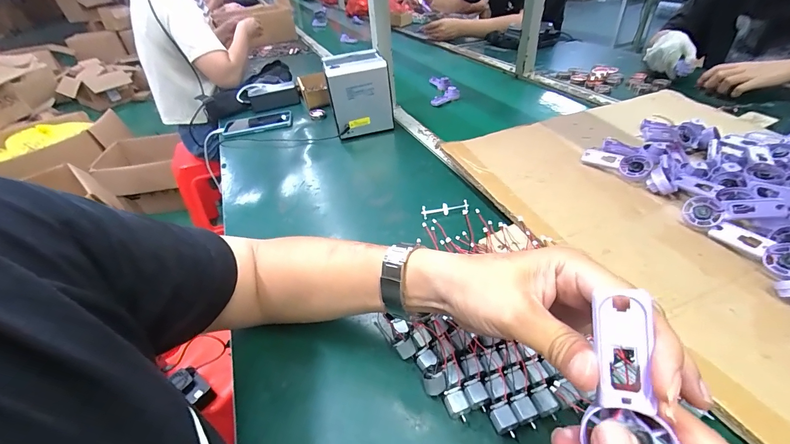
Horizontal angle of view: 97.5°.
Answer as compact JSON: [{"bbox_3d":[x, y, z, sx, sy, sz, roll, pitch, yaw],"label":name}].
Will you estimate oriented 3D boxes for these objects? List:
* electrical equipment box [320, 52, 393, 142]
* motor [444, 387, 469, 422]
[{"bbox_3d":[-0.079,-0.271,0.758,0.123,0.155,0.110,-13,39,-9],"label":"electrical equipment box"},{"bbox_3d":[0.055,0.166,0.312,0.018,0.017,0.024,-13,39,-9],"label":"motor"}]

